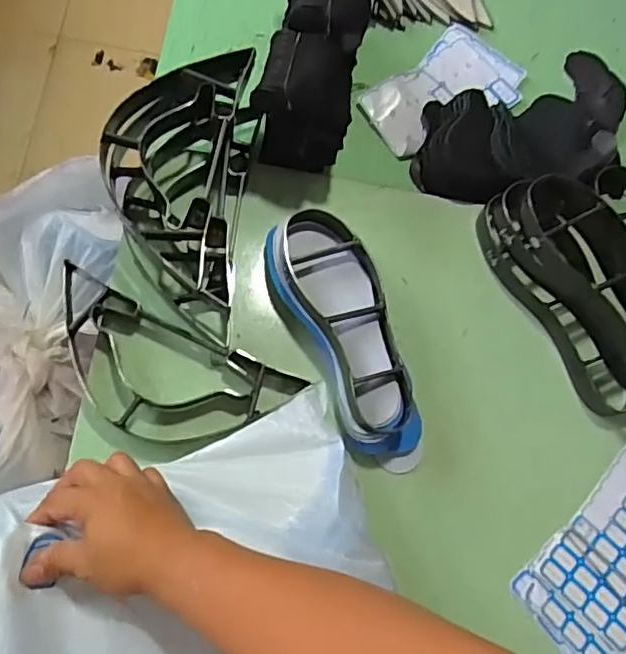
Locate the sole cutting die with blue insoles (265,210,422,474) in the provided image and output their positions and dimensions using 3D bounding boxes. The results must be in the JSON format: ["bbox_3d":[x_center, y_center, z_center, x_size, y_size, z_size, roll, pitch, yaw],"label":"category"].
[{"bbox_3d":[0.038,0.018,0.630,0.102,0.068,0.284,-21,87,-4],"label":"sole cutting die with blue insoles"}]

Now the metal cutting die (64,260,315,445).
[{"bbox_3d":[-0.157,0.050,0.606,0.279,0.029,0.125,26,85,0],"label":"metal cutting die"}]

